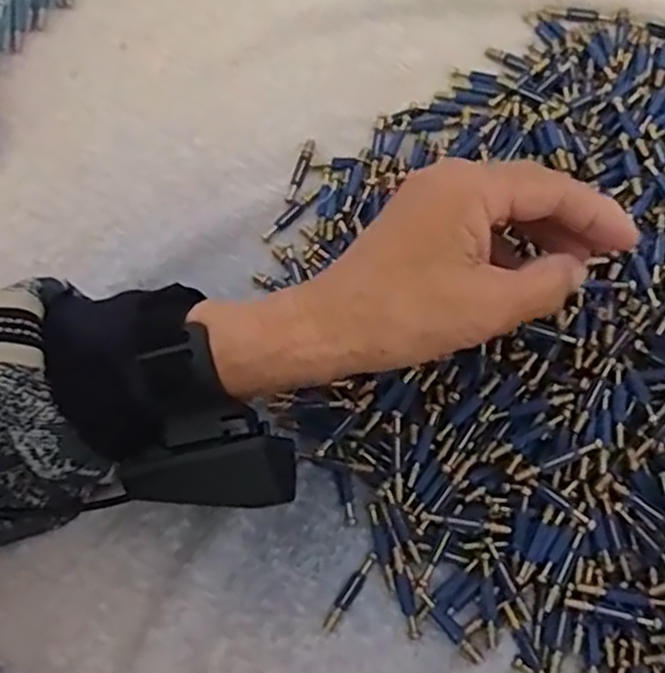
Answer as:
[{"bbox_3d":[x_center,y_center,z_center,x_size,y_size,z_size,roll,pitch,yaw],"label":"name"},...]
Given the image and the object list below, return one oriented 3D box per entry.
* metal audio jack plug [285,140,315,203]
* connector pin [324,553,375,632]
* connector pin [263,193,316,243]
[{"bbox_3d":[-0.017,-0.090,0.404,0.006,0.004,0.039,16,73,6],"label":"metal audio jack plug"},{"bbox_3d":[0.008,0.116,0.341,0.007,0.004,0.039,34,76,11],"label":"connector pin"},{"bbox_3d":[-0.023,-0.064,0.397,0.007,0.004,0.037,42,78,13],"label":"connector pin"}]

